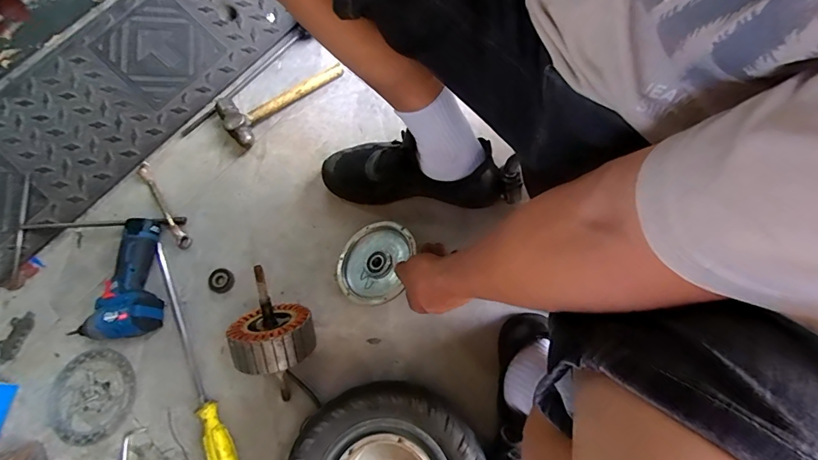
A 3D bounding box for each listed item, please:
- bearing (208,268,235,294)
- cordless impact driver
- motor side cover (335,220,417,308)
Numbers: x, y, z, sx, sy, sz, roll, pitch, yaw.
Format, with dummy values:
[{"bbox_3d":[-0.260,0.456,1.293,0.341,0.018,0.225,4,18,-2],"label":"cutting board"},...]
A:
[{"bbox_3d":[-0.302,0.082,0.674,0.042,0.007,0.037,31,77,14],"label":"bearing"},{"bbox_3d":[-0.450,0.073,0.664,0.135,0.059,0.192,1,72,4],"label":"cordless impact driver"},{"bbox_3d":[-0.054,0.047,0.642,0.118,0.019,0.132,19,74,28],"label":"motor side cover"}]

